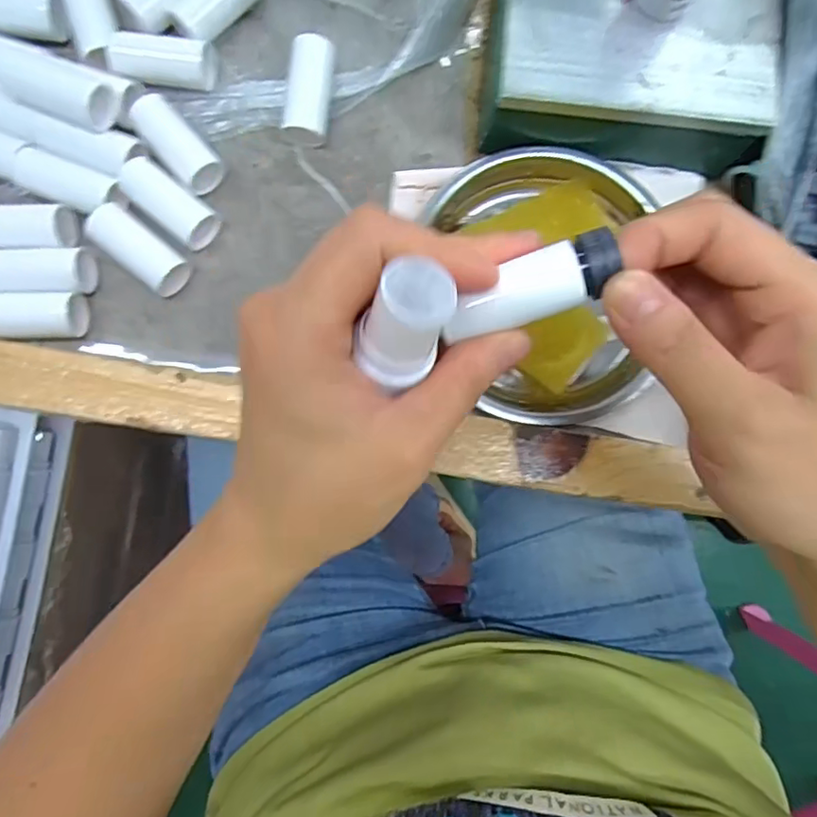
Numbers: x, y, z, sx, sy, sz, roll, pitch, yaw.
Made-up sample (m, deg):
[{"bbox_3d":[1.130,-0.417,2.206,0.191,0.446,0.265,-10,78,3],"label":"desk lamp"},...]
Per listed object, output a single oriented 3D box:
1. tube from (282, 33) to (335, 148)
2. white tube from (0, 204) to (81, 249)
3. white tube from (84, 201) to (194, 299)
[{"bbox_3d":[-0.048,-0.156,0.280,0.020,0.017,0.048,9,98,-2],"label":"tube"},{"bbox_3d":[-0.185,-0.085,0.269,0.047,0.020,0.020,-4,85,-3],"label":"white tube"},{"bbox_3d":[-0.129,-0.076,0.274,0.047,0.015,0.021,39,85,1],"label":"white tube"}]

